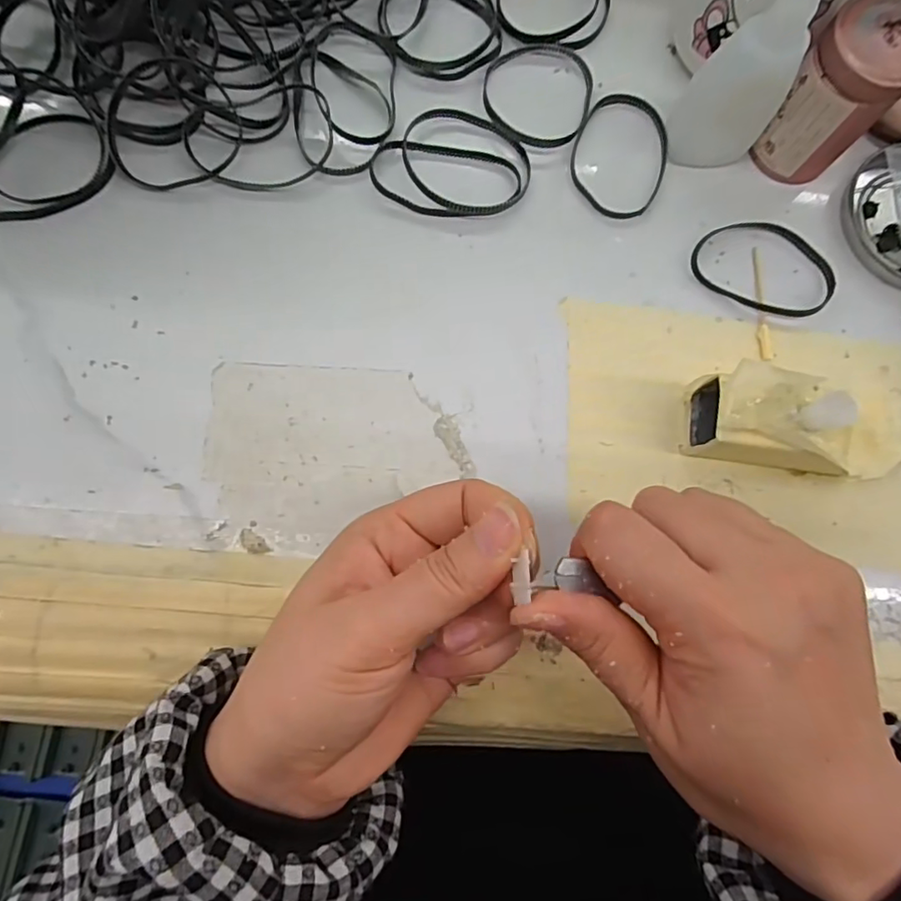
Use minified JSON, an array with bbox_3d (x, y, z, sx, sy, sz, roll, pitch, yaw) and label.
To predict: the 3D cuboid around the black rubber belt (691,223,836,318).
[{"bbox_3d":[0.157,-0.092,0.283,0.071,0.006,0.047,27,80,1],"label":"black rubber belt"}]

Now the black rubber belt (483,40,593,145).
[{"bbox_3d":[0.045,-0.183,0.292,0.057,0.005,0.062,1,81,-3],"label":"black rubber belt"}]

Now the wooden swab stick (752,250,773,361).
[{"bbox_3d":[0.153,-0.074,0.280,0.007,0.004,0.058,-1,81,-4],"label":"wooden swab stick"}]

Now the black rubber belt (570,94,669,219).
[{"bbox_3d":[0.087,-0.151,0.288,0.049,0.004,0.069,20,80,0],"label":"black rubber belt"}]

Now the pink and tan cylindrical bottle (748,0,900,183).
[{"bbox_3d":[0.180,-0.166,0.266,0.043,0.066,0.043,1,81,-3],"label":"pink and tan cylindrical bottle"}]

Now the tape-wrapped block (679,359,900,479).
[{"bbox_3d":[0.148,-0.010,0.249,0.079,0.041,0.039,10,80,-2],"label":"tape-wrapped block"}]

